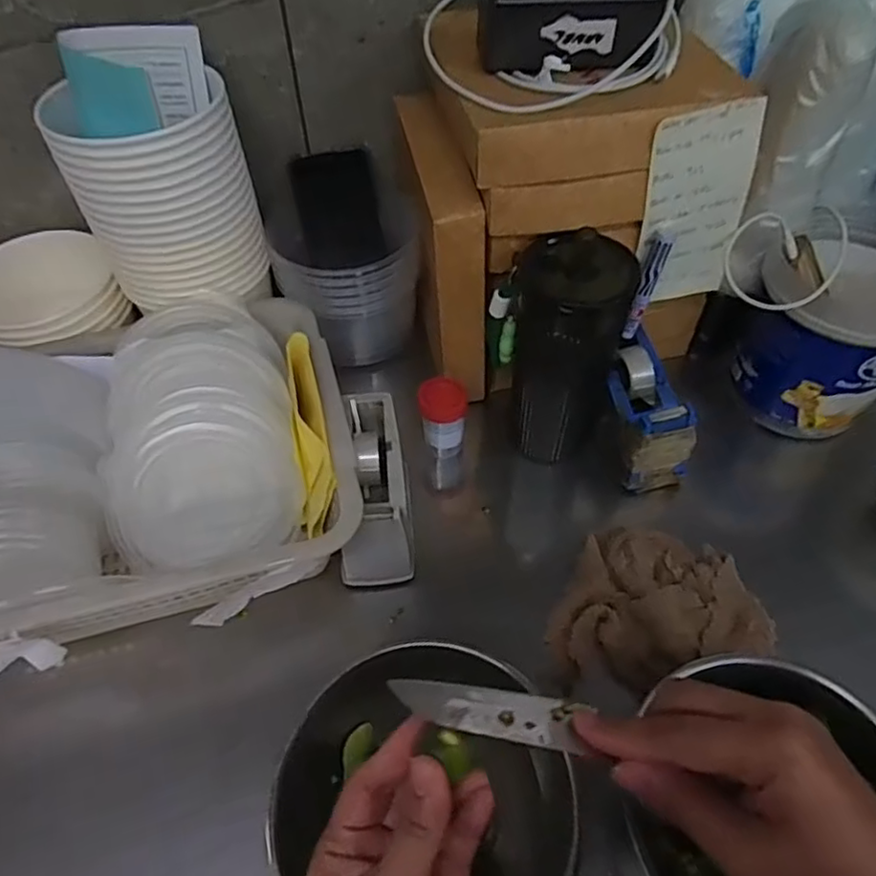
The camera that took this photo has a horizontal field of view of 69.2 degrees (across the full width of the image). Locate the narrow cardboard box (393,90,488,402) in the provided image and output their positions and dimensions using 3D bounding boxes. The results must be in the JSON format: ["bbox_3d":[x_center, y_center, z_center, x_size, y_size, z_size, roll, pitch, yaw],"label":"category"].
[{"bbox_3d":[0.004,-0.172,0.579,0.041,0.196,0.174,-9,53,-6],"label":"narrow cardboard box"}]

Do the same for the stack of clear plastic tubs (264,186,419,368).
[{"bbox_3d":[-0.096,-0.158,0.661,0.129,0.135,0.112,-13,53,-9],"label":"stack of clear plastic tubs"}]

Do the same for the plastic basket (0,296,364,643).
[{"bbox_3d":[-0.243,0.024,0.484,0.343,0.093,0.246,-12,53,-8],"label":"plastic basket"}]

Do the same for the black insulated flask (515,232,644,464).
[{"bbox_3d":[0.105,-0.072,0.534,0.086,0.224,0.078,11,53,9],"label":"black insulated flask"}]

